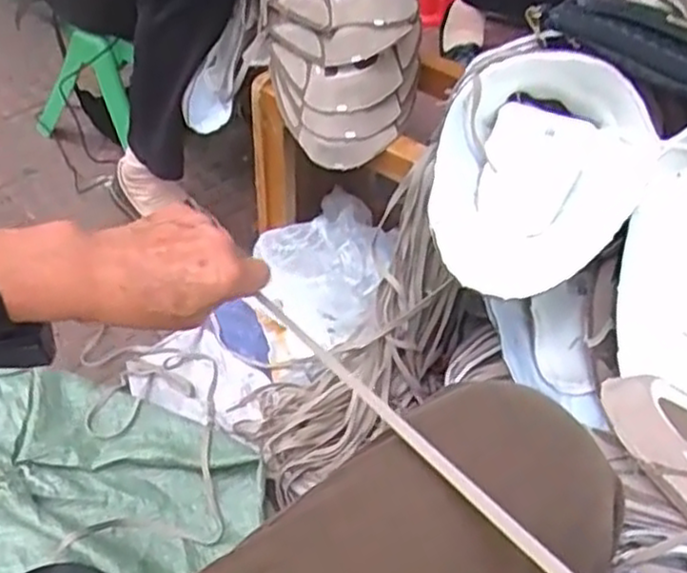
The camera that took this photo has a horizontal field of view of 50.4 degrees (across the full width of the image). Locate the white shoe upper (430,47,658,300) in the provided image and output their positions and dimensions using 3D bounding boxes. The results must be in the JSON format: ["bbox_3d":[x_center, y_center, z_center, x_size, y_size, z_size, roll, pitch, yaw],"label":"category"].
[{"bbox_3d":[0.174,-0.110,0.648,0.176,0.106,0.252,21,46,19],"label":"white shoe upper"}]

